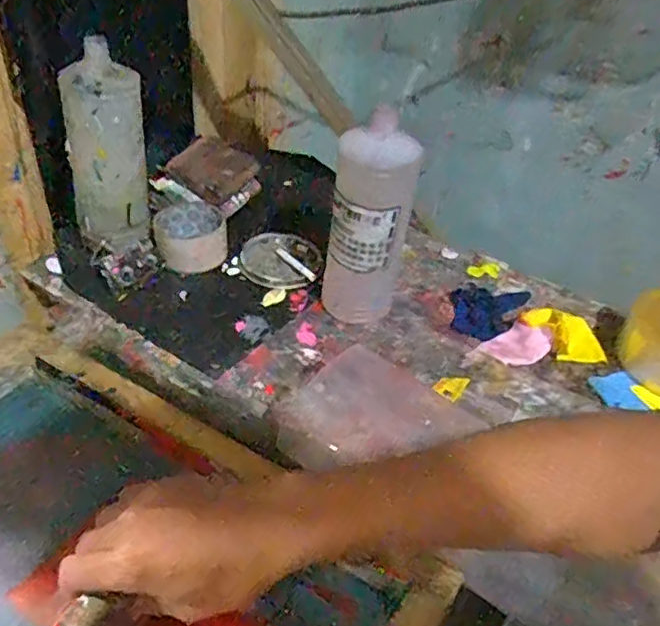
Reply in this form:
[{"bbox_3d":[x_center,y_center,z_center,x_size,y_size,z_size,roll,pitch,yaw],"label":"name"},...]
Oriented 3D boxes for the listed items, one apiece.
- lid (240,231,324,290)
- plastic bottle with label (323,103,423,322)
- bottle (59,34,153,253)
[{"bbox_3d":[-0.062,-0.071,0.775,0.100,0.015,0.117,8,40,4],"label":"lid"},{"bbox_3d":[0.043,-0.094,0.653,0.081,0.223,0.080,10,40,7],"label":"plastic bottle with label"},{"bbox_3d":[-0.250,-0.172,0.695,0.086,0.217,0.082,-8,42,-15],"label":"bottle"}]

